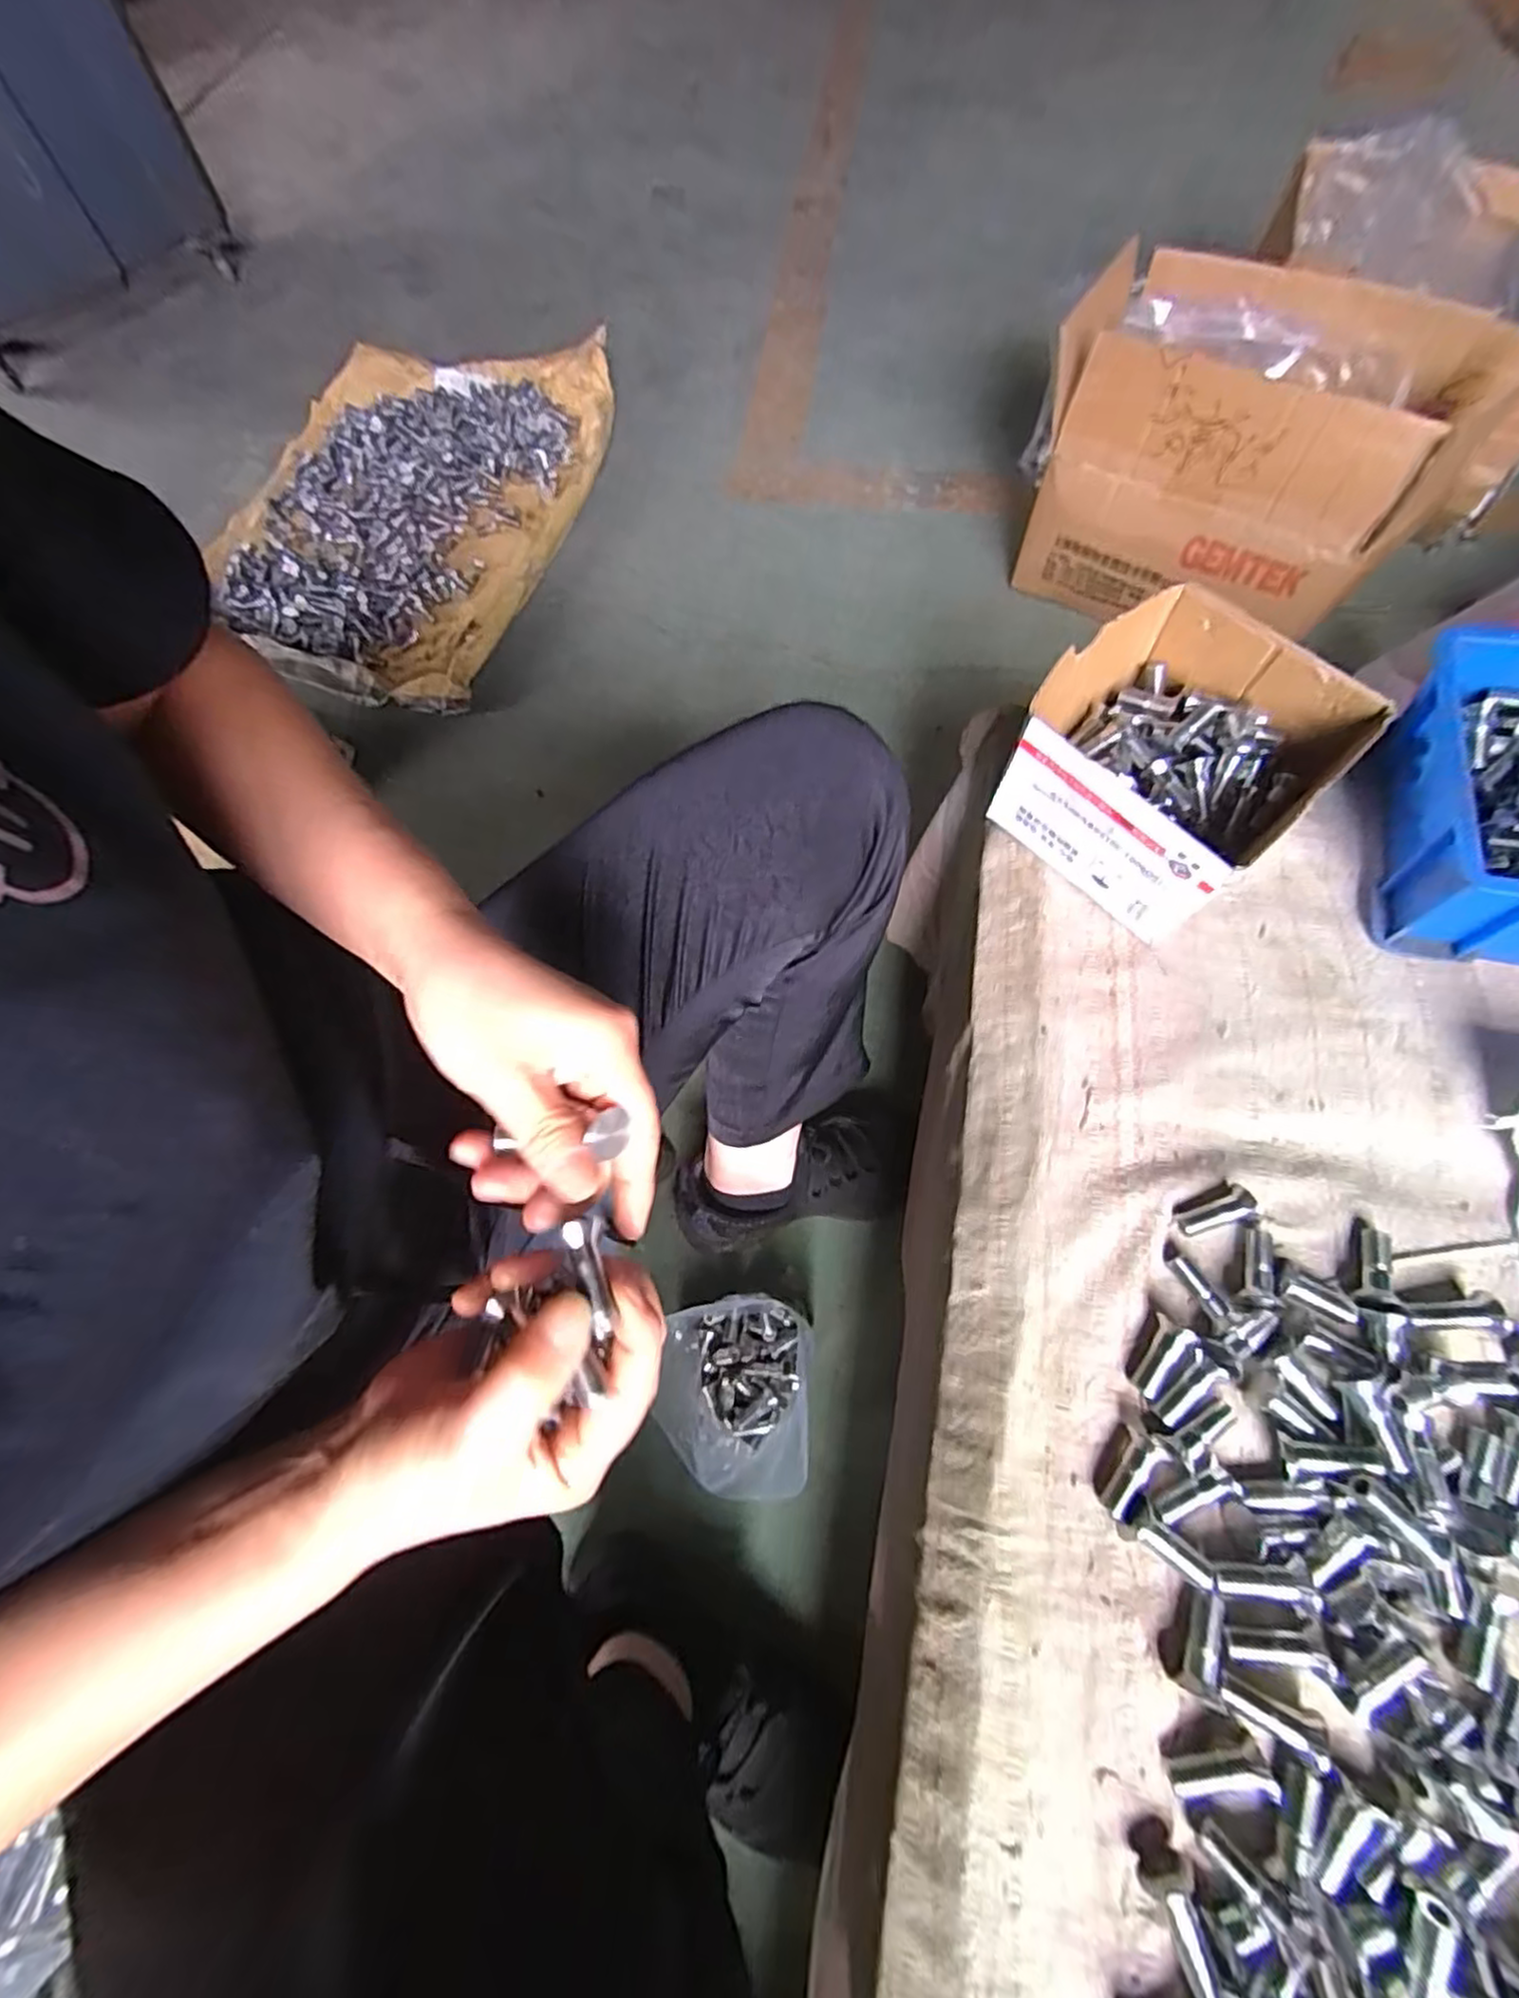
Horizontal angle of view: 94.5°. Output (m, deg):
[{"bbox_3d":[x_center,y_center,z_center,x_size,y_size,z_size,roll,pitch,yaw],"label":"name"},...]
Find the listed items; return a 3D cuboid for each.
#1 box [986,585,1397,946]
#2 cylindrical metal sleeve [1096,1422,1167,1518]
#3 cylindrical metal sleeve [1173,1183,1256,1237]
[{"bbox_3d":[0.230,-0.136,0.400,0.147,0.077,0.142,-39,71,-13],"label":"box"},{"bbox_3d":[0.158,0.204,0.303,0.015,0.011,0.034,31,73,15],"label":"cylindrical metal sleeve"},{"bbox_3d":[0.221,0.104,0.344,0.036,0.011,0.015,-27,65,5],"label":"cylindrical metal sleeve"}]

